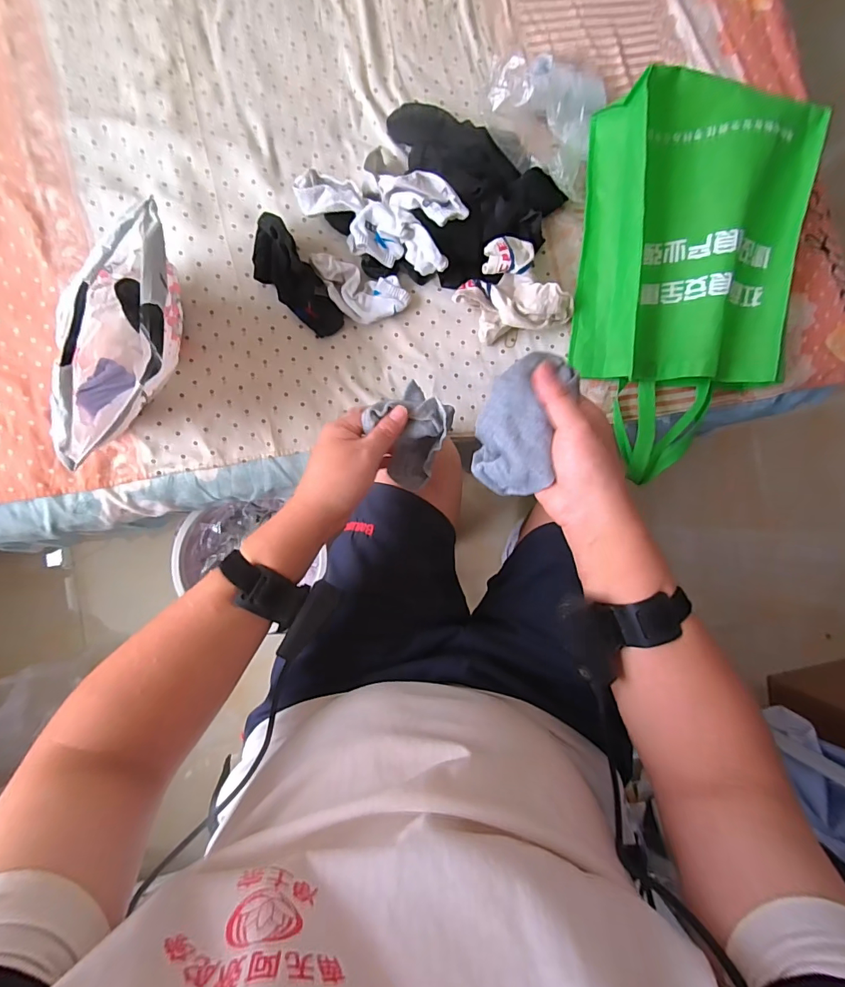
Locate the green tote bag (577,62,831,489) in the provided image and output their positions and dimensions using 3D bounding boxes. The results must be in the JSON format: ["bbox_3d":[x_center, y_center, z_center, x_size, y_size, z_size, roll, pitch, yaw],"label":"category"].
[{"bbox_3d":[0.357,-0.278,0.592,0.271,0.124,0.498,4,88,-6],"label":"green tote bag"}]

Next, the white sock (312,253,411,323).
[{"bbox_3d":[-0.086,-0.276,0.594,0.131,0.027,0.069,14,88,-5],"label":"white sock"}]

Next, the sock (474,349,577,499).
[{"bbox_3d":[0.085,-0.062,0.386,0.068,0.063,0.116,19,88,-5],"label":"sock"}]

